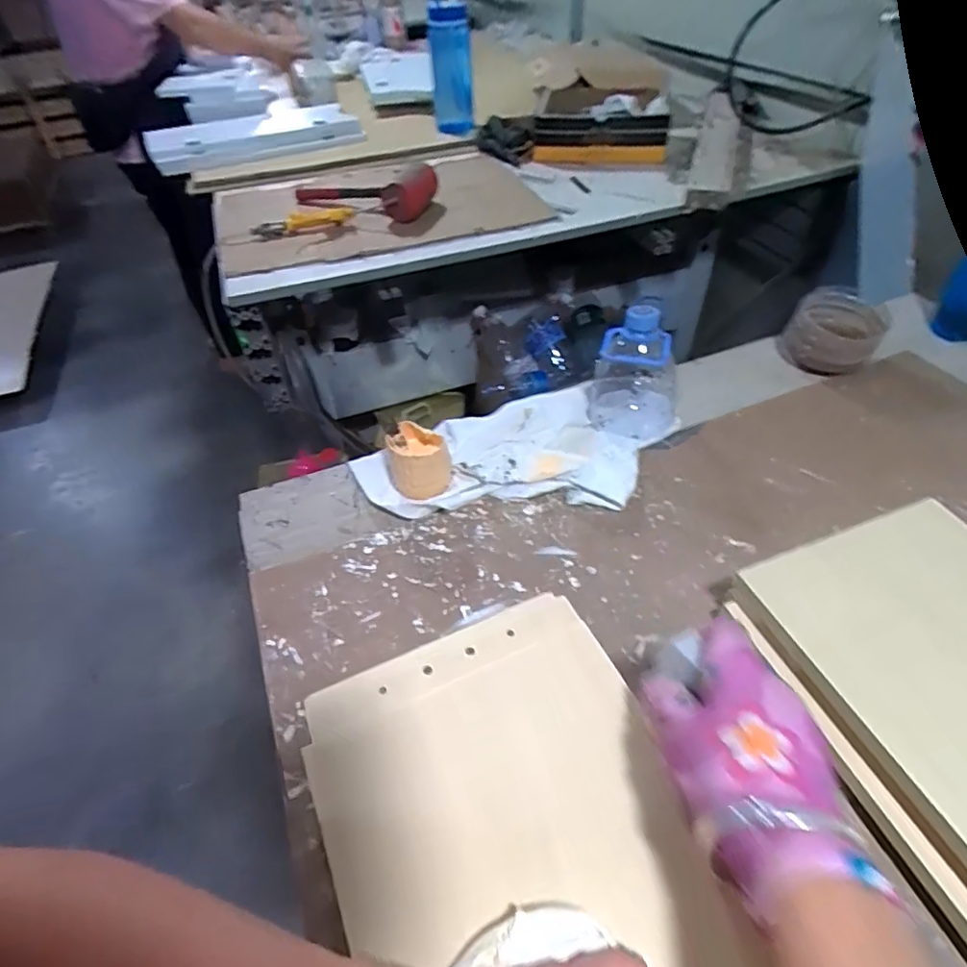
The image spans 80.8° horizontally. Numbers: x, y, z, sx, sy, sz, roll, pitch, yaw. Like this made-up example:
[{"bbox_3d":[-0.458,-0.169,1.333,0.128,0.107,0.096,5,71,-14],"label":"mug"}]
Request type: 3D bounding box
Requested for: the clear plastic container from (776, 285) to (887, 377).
[{"bbox_3d":[0.435,-0.192,0.705,0.102,0.073,0.098,26,52,26],"label":"clear plastic container"}]

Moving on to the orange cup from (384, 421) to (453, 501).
[{"bbox_3d":[-0.065,-0.023,0.567,0.059,0.061,0.068,-15,47,-12],"label":"orange cup"}]

